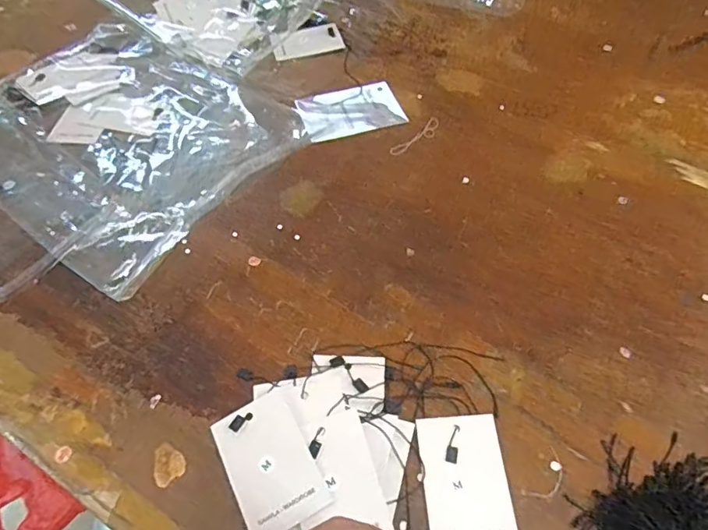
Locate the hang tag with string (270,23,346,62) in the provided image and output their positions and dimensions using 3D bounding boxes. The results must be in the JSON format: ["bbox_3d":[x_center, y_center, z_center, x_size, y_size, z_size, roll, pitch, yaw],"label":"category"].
[{"bbox_3d":[-0.054,-0.256,0.595,0.080,0.004,0.038,-17,76,-13],"label":"hang tag with string"}]

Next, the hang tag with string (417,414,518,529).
[{"bbox_3d":[0.068,0.131,0.316,0.050,0.005,0.077,-3,55,0],"label":"hang tag with string"}]

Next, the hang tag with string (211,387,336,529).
[{"bbox_3d":[-0.052,0.121,0.319,0.050,0.004,0.081,-27,56,-12],"label":"hang tag with string"}]

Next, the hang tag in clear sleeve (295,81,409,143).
[{"bbox_3d":[-0.003,-0.157,0.530,0.102,0.004,0.071,-15,55,-13],"label":"hang tag in clear sleeve"}]

